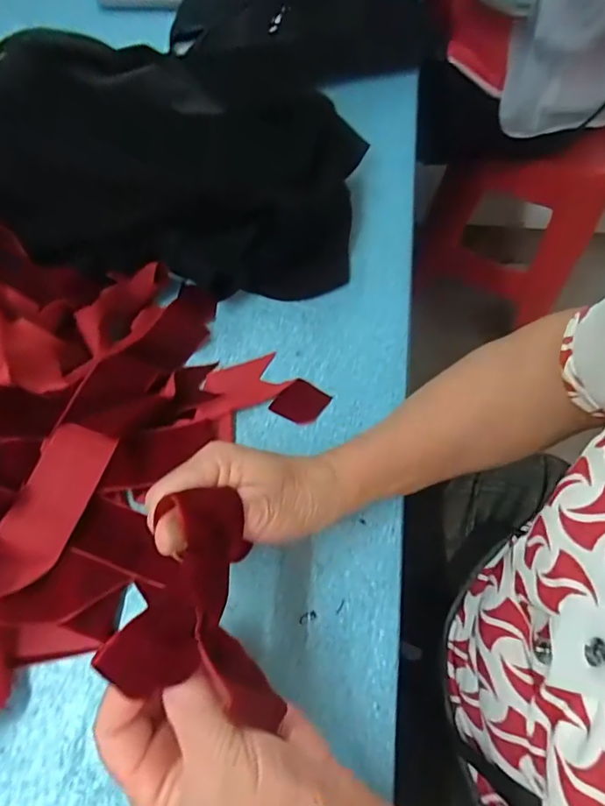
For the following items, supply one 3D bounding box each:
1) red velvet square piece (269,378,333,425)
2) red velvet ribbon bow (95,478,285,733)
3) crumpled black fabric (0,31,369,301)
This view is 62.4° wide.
[{"bbox_3d":[-0.001,-0.002,0.376,0.033,0.007,0.036,34,70,15],"label":"red velvet square piece"},{"bbox_3d":[-0.036,0.091,0.234,0.075,0.043,0.093,15,66,7],"label":"red velvet ribbon bow"},{"bbox_3d":[-0.129,-0.193,0.408,0.345,0.108,0.160,6,66,3],"label":"crumpled black fabric"}]

